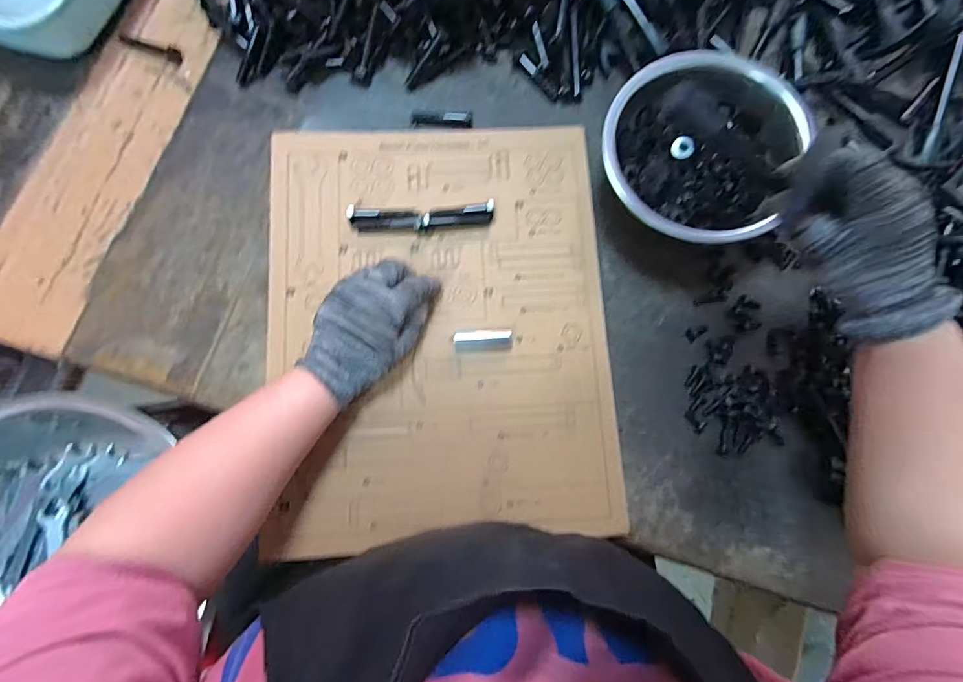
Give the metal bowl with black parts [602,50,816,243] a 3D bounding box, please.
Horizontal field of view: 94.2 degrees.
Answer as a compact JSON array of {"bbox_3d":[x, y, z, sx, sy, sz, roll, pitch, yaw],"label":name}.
[{"bbox_3d":[0.189,-0.169,0.407,0.161,0.064,0.176,31,82,3],"label":"metal bowl with black parts"}]

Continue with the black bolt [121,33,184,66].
[{"bbox_3d":[-0.326,-0.292,0.441,0.064,0.008,0.013,24,82,2],"label":"black bolt"}]

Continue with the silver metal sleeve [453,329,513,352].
[{"bbox_3d":[0.002,0.000,0.393,0.050,0.015,0.017,-2,82,-2],"label":"silver metal sleeve"}]

